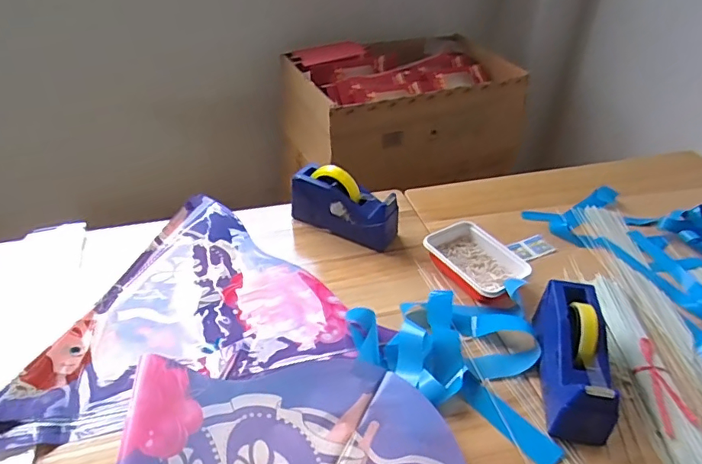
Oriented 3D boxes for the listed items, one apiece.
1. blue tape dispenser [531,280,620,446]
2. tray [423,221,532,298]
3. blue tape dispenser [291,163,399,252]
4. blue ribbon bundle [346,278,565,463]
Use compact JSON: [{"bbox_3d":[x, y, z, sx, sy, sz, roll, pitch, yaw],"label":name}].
[{"bbox_3d":[0.300,0.168,0.675,0.070,0.102,0.203,7,39,5],"label":"blue tape dispenser"},{"bbox_3d":[0.216,0.052,0.861,0.122,0.036,0.173,-23,46,-29],"label":"tray"},{"bbox_3d":[-0.013,-0.051,0.924,0.202,0.102,0.068,19,42,19],"label":"blue tape dispenser"},{"bbox_3d":[0.168,0.151,0.724,0.312,0.049,0.230,23,43,23],"label":"blue ribbon bundle"}]

